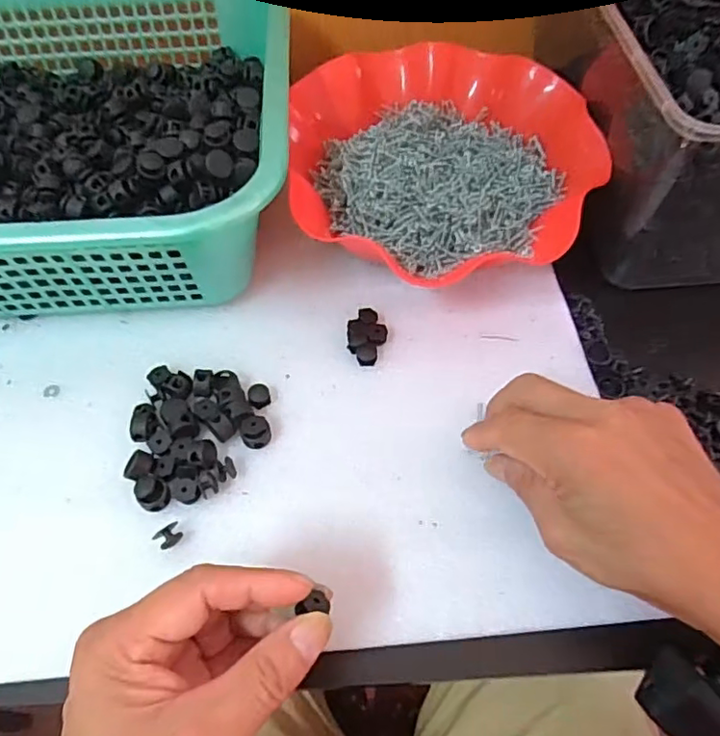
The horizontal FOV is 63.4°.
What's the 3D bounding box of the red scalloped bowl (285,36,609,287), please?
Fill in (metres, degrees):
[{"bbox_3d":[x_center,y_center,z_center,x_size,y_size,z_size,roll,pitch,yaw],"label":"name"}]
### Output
[{"bbox_3d":[0.053,-0.147,0.418,0.197,0.067,0.210,0,59,0],"label":"red scalloped bowl"}]

